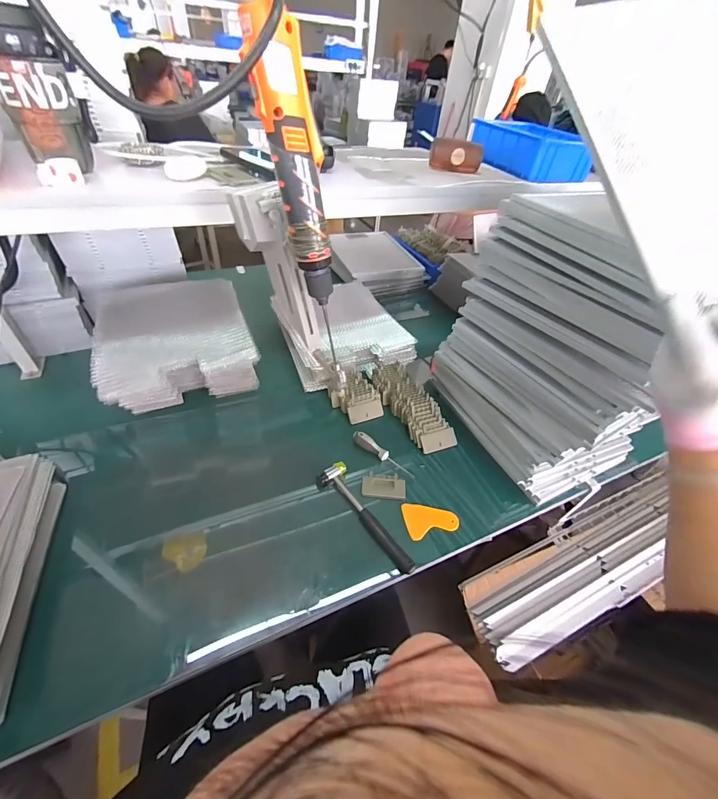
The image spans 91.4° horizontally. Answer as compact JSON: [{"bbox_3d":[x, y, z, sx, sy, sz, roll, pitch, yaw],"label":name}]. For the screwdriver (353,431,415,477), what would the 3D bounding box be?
[{"bbox_3d":[0.052,0.115,0.748,0.148,0.034,0.022,28,48,20],"label":"screwdriver"}]

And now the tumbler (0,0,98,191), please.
[{"bbox_3d":[-0.386,-0.360,0.423,0.085,0.158,0.079,4,45,-4],"label":"tumbler"}]

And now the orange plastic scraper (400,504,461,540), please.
[{"bbox_3d":[0.136,0.226,0.669,0.098,0.008,0.071,-7,46,-14],"label":"orange plastic scraper"}]

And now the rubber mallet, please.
[{"bbox_3d":[0.005,0.219,0.646,0.062,0.021,0.241,-22,52,-26],"label":"rubber mallet"}]

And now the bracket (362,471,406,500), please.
[{"bbox_3d":[0.050,0.173,0.712,0.087,0.022,0.052,6,45,-1],"label":"bracket"}]

